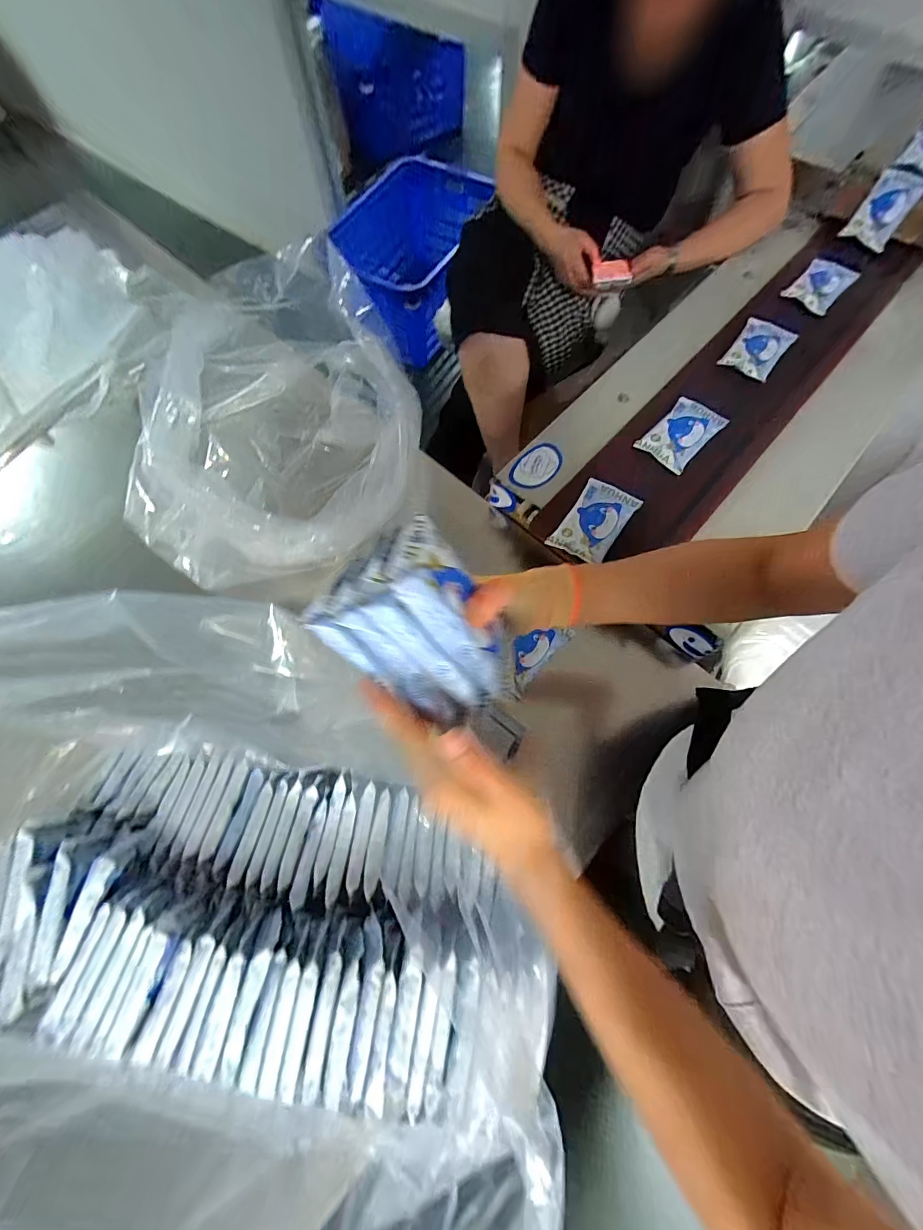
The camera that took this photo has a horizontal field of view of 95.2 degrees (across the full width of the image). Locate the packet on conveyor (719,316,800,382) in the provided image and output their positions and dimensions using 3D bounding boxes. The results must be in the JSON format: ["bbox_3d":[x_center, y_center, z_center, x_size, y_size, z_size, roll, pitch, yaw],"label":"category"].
[{"bbox_3d":[0.536,-0.481,0.755,0.087,0.017,0.122,35,75,9],"label":"packet on conveyor"}]

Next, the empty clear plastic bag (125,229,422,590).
[{"bbox_3d":[-0.312,-0.327,0.747,0.458,0.169,0.576,10,72,1],"label":"empty clear plastic bag"}]

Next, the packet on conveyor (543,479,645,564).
[{"bbox_3d":[0.205,-0.146,0.638,0.082,0.028,0.145,34,74,9],"label":"packet on conveyor"}]

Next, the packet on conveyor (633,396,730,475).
[{"bbox_3d":[0.370,-0.307,0.701,0.084,0.017,0.136,43,76,11],"label":"packet on conveyor"}]

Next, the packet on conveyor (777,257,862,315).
[{"bbox_3d":[0.689,-0.634,0.807,0.085,0.024,0.115,42,76,11],"label":"packet on conveyor"}]

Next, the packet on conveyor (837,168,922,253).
[{"bbox_3d":[0.798,-0.765,0.788,0.087,0.109,0.019,28,32,2],"label":"packet on conveyor"}]

